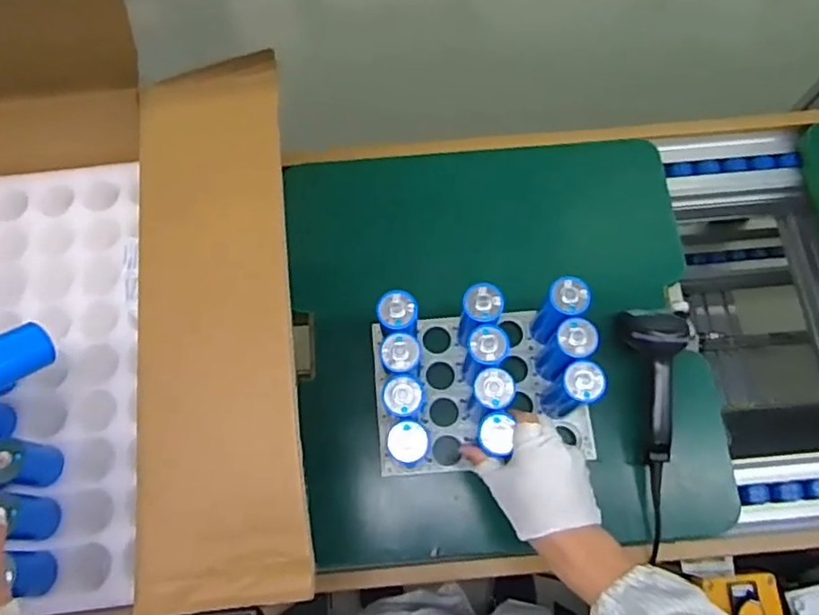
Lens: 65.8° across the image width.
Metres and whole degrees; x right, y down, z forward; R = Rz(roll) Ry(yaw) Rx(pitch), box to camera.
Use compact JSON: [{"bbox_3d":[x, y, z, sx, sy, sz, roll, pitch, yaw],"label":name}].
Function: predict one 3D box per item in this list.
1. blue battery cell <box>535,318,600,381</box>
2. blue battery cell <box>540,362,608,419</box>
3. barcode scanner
[{"bbox_3d":[0.159,0.052,0.666,0.045,0.136,0.039,-38,76,-11],"label":"blue battery cell"},{"bbox_3d":[0.167,0.089,0.655,0.036,0.139,0.037,0,72,1],"label":"blue battery cell"},{"bbox_3d":[0.280,0.083,0.705,0.061,0.061,0.171,-3,72,0],"label":"barcode scanner"}]

